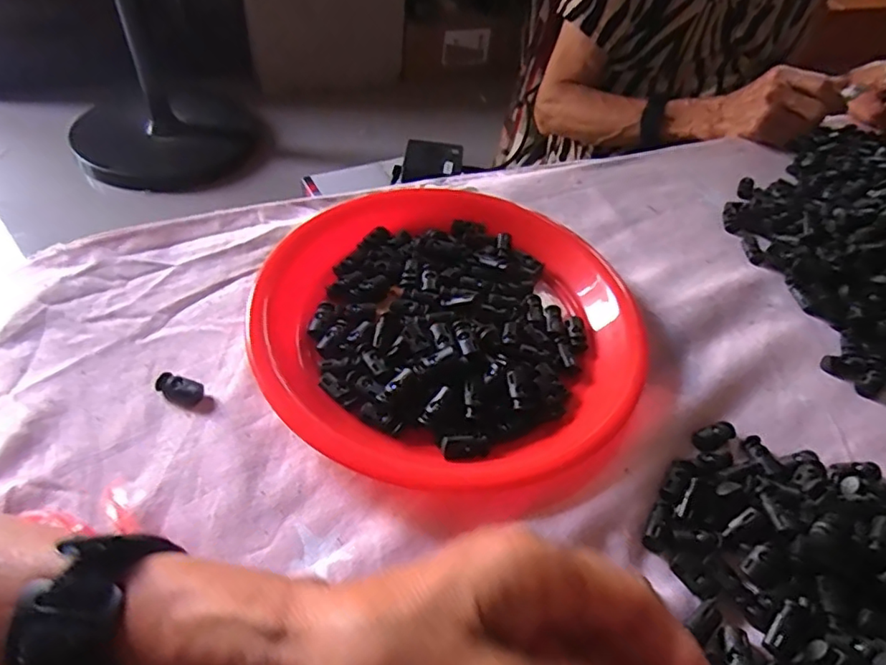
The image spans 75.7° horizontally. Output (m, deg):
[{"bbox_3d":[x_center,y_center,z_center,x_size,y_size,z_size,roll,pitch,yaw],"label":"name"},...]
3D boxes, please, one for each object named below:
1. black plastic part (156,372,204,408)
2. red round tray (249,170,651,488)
[{"bbox_3d":[-0.160,0.035,0.345,0.027,0.009,0.015,11,51,5],"label":"black plastic part"},{"bbox_3d":[0.004,-0.010,0.393,0.247,0.035,0.241,2,50,-3],"label":"red round tray"}]

